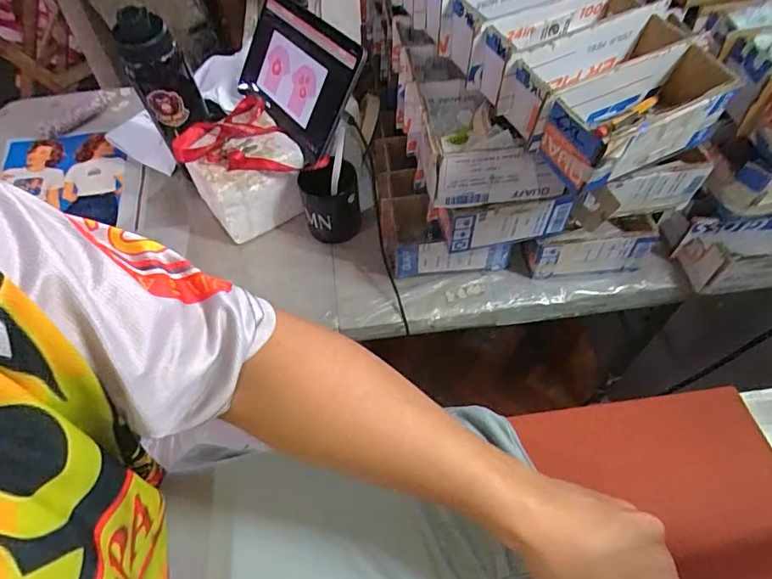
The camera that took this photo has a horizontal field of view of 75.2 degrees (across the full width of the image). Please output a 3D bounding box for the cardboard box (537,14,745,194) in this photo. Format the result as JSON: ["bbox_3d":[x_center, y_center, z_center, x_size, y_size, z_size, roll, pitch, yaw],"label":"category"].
[{"bbox_3d":[0.229,-0.158,0.458,0.164,0.070,0.072,-24,59,-15],"label":"cardboard box"}]

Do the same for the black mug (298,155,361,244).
[{"bbox_3d":[-0.078,-0.122,0.724,0.084,0.102,0.084,-10,56,-6],"label":"black mug"}]

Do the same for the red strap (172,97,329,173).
[{"bbox_3d":[-0.205,-0.206,0.711,0.161,0.044,0.188,-37,63,-22],"label":"red strap"}]

